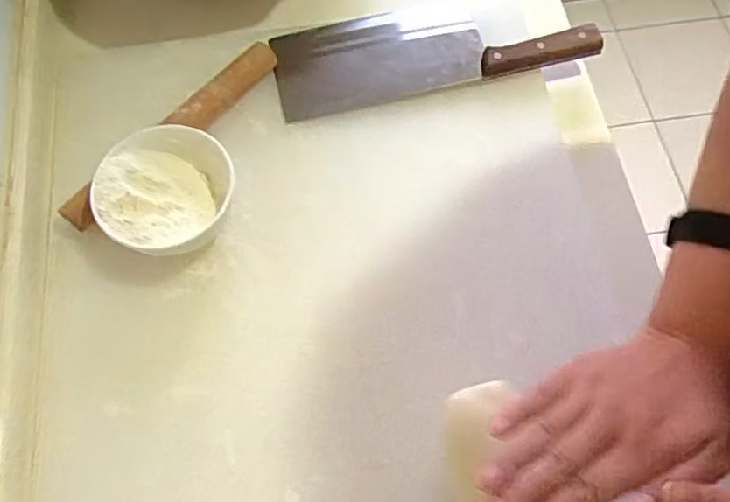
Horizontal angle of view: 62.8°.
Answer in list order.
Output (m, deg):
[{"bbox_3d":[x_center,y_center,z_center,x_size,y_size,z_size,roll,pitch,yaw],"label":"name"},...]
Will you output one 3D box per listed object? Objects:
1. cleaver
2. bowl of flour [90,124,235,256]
[{"bbox_3d":[0.064,-0.205,0.584,0.302,0.023,0.103,-11,69,-4],"label":"cleaver"},{"bbox_3d":[-0.167,-0.045,0.508,0.103,0.058,0.115,3,68,2],"label":"bowl of flour"}]

